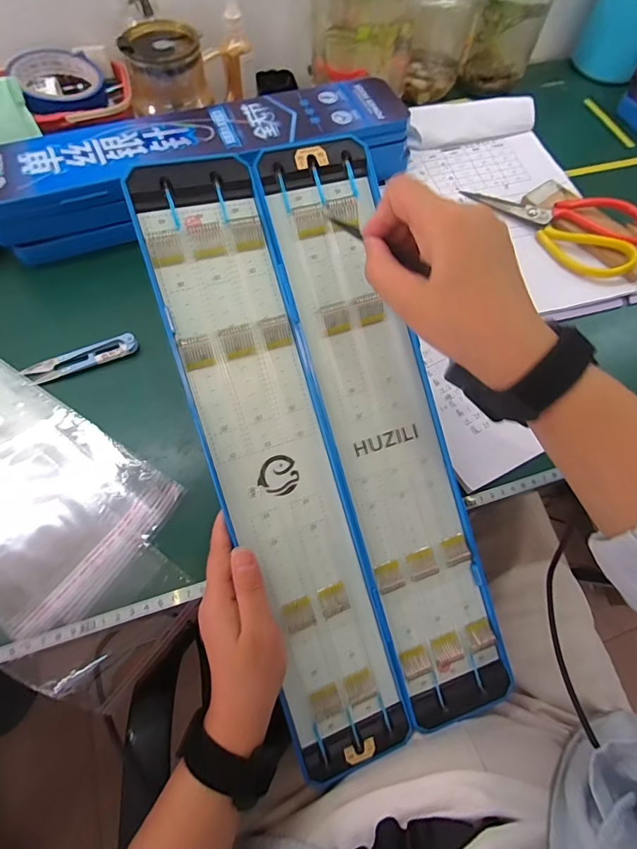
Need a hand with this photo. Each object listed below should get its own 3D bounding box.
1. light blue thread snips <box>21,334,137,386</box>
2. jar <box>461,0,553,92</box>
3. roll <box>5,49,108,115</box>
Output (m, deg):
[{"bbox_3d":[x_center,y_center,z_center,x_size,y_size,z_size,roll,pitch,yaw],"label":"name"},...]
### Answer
[{"bbox_3d":[-0.212,-0.061,0.384,0.096,0.008,0.025,-20,67,-12],"label":"light blue thread snips"},{"bbox_3d":[0.259,-0.553,0.560,0.108,0.162,0.098,12,64,3],"label":"jar"},{"bbox_3d":[-0.275,-0.366,0.462,0.086,0.028,0.080,1,64,-3],"label":"roll"}]

